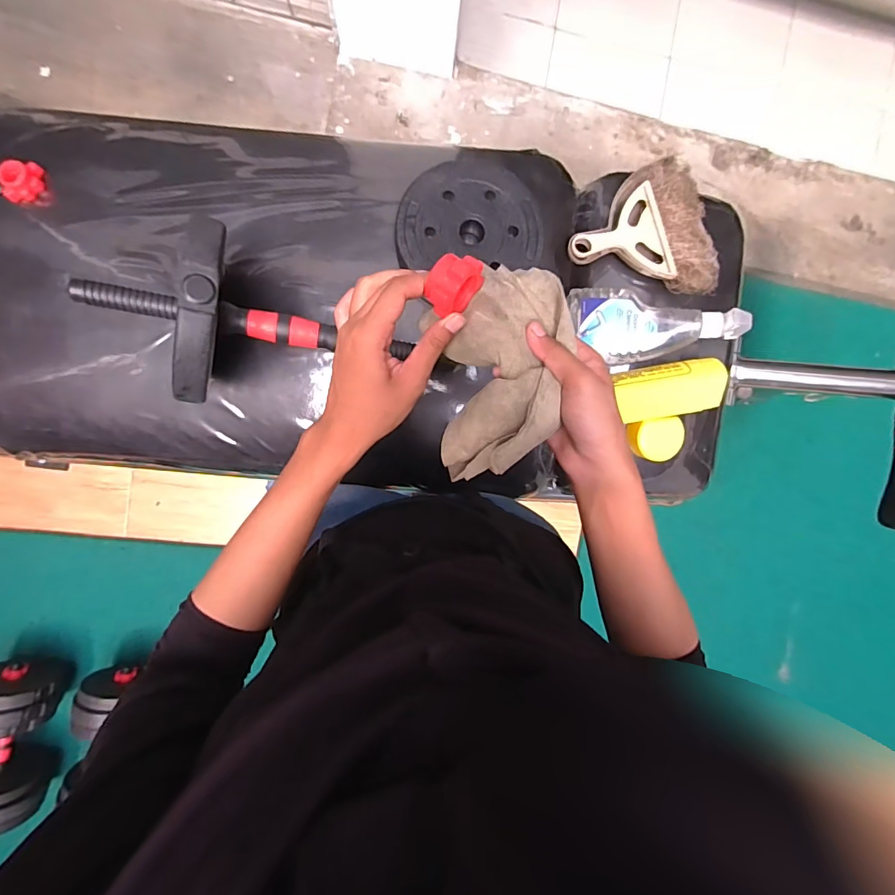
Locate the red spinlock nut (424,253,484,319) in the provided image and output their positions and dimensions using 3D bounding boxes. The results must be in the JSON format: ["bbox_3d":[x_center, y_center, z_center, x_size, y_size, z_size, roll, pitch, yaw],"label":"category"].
[{"bbox_3d":[0.004,-0.106,0.292,0.030,0.042,0.042,35,92,-7],"label":"red spinlock nut"}]

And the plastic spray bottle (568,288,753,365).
[{"bbox_3d":[0.260,-0.152,0.582,0.213,0.064,0.100,9,96,9],"label":"plastic spray bottle"}]

